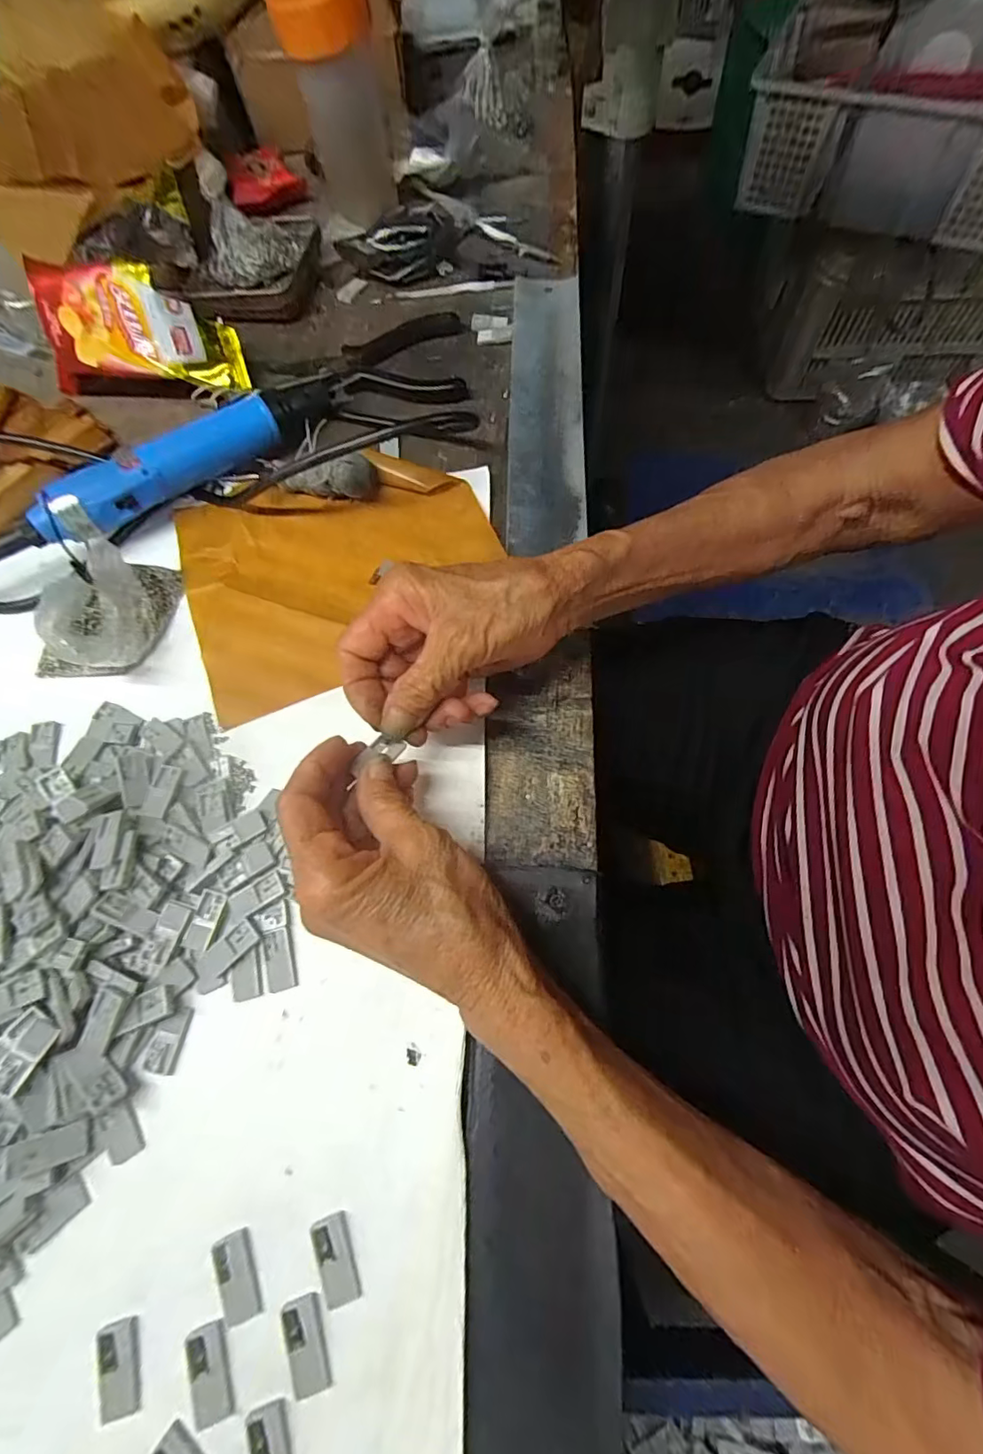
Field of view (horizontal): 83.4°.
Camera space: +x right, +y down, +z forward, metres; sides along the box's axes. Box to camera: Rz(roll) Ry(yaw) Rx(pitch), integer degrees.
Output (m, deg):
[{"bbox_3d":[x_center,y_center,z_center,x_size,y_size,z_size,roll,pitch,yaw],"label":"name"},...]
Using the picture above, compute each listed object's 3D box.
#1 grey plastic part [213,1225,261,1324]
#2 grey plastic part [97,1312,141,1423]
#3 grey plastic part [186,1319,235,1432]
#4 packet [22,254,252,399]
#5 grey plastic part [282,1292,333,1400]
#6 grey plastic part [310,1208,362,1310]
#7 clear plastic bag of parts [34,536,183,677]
[{"bbox_3d":[-0.103,0.220,0.221,0.016,0.004,0.028,-22,68,-7],"label":"grey plastic part"},{"bbox_3d":[-0.143,0.247,0.212,0.014,0.004,0.029,-17,67,-5],"label":"grey plastic part"},{"bbox_3d":[-0.107,0.246,0.209,0.017,0.004,0.028,-21,68,-6],"label":"grey plastic part"},{"bbox_3d":[-0.264,-0.289,0.407,0.152,0.082,0.041,7,35,5],"label":"packet"},{"bbox_3d":[-0.070,0.235,0.209,0.014,0.004,0.028,-22,68,-7],"label":"grey plastic part"},{"bbox_3d":[-0.062,0.211,0.219,0.014,0.004,0.029,-20,67,-6],"label":"grey plastic part"},{"bbox_3d":[-0.237,-0.076,0.333,0.069,0.031,0.085,6,67,5],"label":"clear plastic bag of parts"}]

